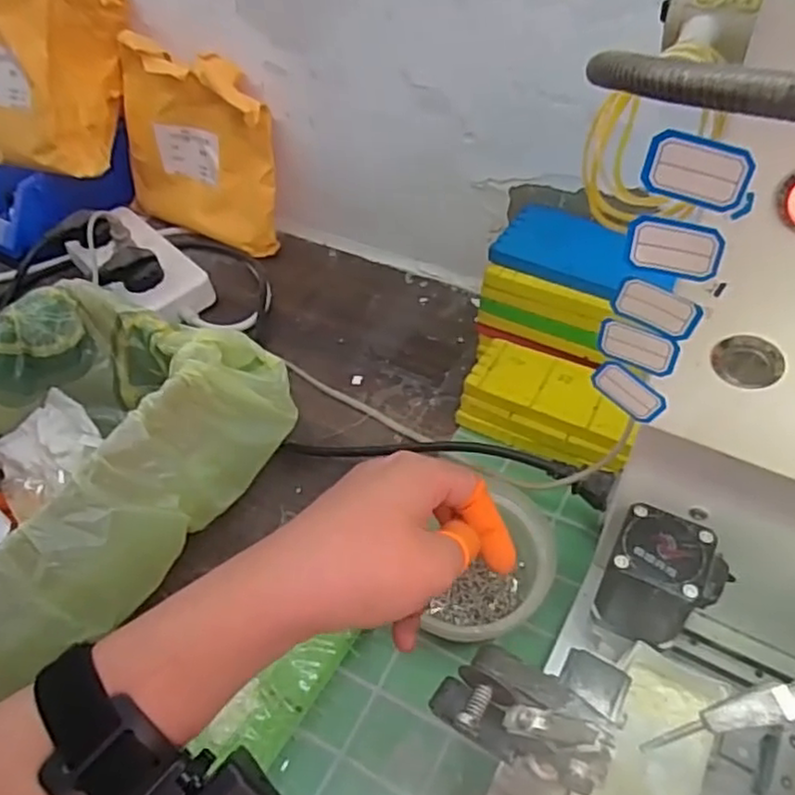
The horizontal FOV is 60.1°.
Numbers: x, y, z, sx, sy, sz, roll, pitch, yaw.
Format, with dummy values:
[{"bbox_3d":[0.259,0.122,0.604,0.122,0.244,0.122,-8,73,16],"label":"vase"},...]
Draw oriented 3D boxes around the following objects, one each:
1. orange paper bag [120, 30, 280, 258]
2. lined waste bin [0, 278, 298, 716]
[{"bbox_3d":[-0.186,-0.228,0.647,0.173,0.170,0.059,21,53,22],"label":"orange paper bag"},{"bbox_3d":[-0.219,0.062,0.422,0.171,0.121,0.301,23,54,23],"label":"lined waste bin"}]

